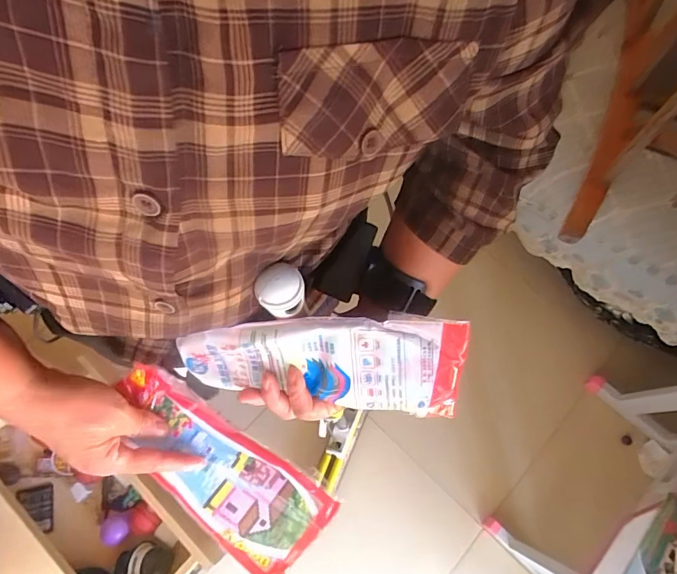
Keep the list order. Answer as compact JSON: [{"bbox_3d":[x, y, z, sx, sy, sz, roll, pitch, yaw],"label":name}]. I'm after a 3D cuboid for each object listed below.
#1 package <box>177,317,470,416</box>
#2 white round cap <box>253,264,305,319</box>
[{"bbox_3d":[-0.020,0.058,0.347,0.218,0.012,0.080,2,114,12],"label":"package"},{"bbox_3d":[-0.041,0.004,0.325,0.033,0.039,0.028,-20,71,-6],"label":"white round cap"}]

